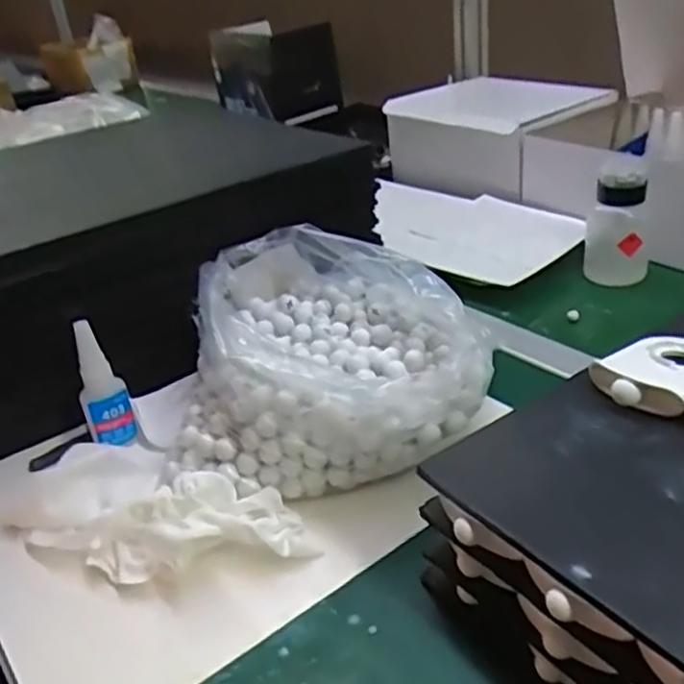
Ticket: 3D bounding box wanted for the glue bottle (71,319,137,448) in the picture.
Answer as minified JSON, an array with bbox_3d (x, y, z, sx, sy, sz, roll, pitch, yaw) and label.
[{"bbox_3d":[-0.179,0.033,0.540,0.032,0.107,0.024,-13,30,-12],"label":"glue bottle"}]

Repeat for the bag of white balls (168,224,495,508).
[{"bbox_3d":[-0.014,0.009,0.546,0.208,0.118,0.230,-7,28,-2],"label":"bag of white balls"}]

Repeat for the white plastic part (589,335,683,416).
[{"bbox_3d":[0.194,0.016,0.439,0.084,0.018,0.062,-28,36,-35],"label":"white plastic part"}]

